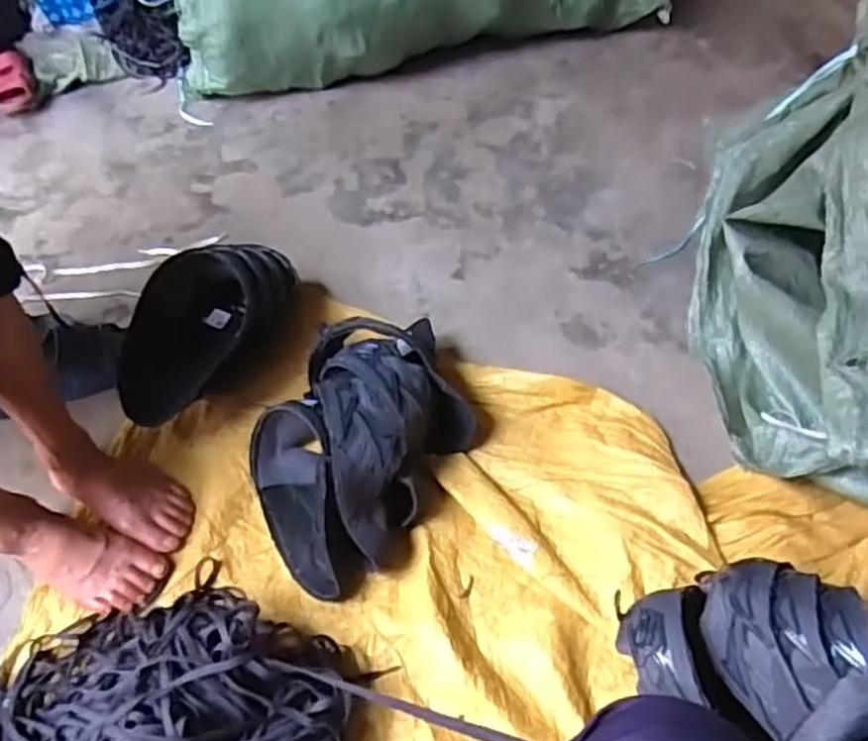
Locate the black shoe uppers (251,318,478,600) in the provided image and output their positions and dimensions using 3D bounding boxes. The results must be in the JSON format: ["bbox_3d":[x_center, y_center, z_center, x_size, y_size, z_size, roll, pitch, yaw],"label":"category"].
[{"bbox_3d":[-0.092,0.068,0.940,0.226,0.135,0.359,26,59,22],"label":"black shoe uppers"}]

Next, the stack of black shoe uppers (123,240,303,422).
[{"bbox_3d":[-0.299,-0.054,1.035,0.137,0.161,0.305,33,62,26],"label":"stack of black shoe uppers"}]

